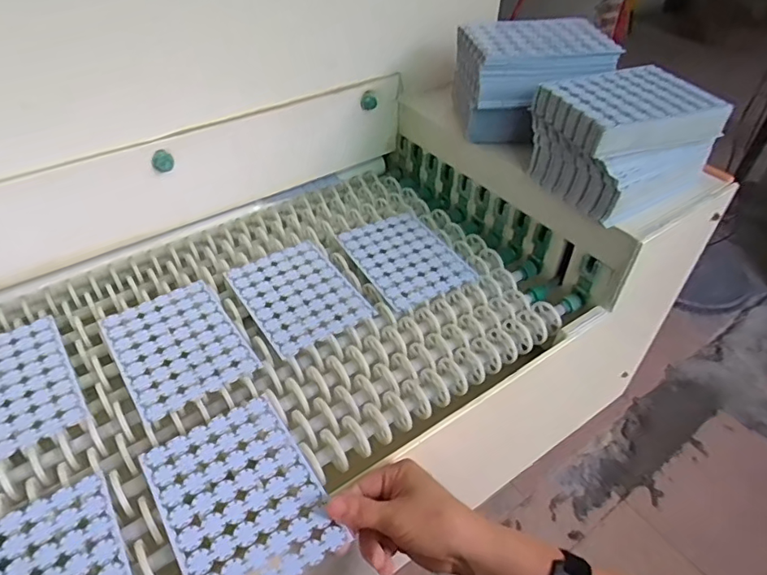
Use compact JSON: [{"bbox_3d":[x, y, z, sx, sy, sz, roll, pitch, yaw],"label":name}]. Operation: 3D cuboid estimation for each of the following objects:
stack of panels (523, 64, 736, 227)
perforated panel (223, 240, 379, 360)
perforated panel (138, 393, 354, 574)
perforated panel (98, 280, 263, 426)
[{"bbox_3d":[0.262,-0.162,0.576,0.159,0.103,0.140,-18,47,-20],"label":"stack of panels"},{"bbox_3d":[-0.098,0.006,0.597,0.115,0.004,0.153,-26,50,-24],"label":"perforated panel"},{"bbox_3d":[-0.115,0.169,0.421,0.114,0.004,0.155,-25,52,-26],"label":"perforated panel"},{"bbox_3d":[-0.213,0.057,0.540,0.116,0.005,0.153,-26,50,-26],"label":"perforated panel"}]

